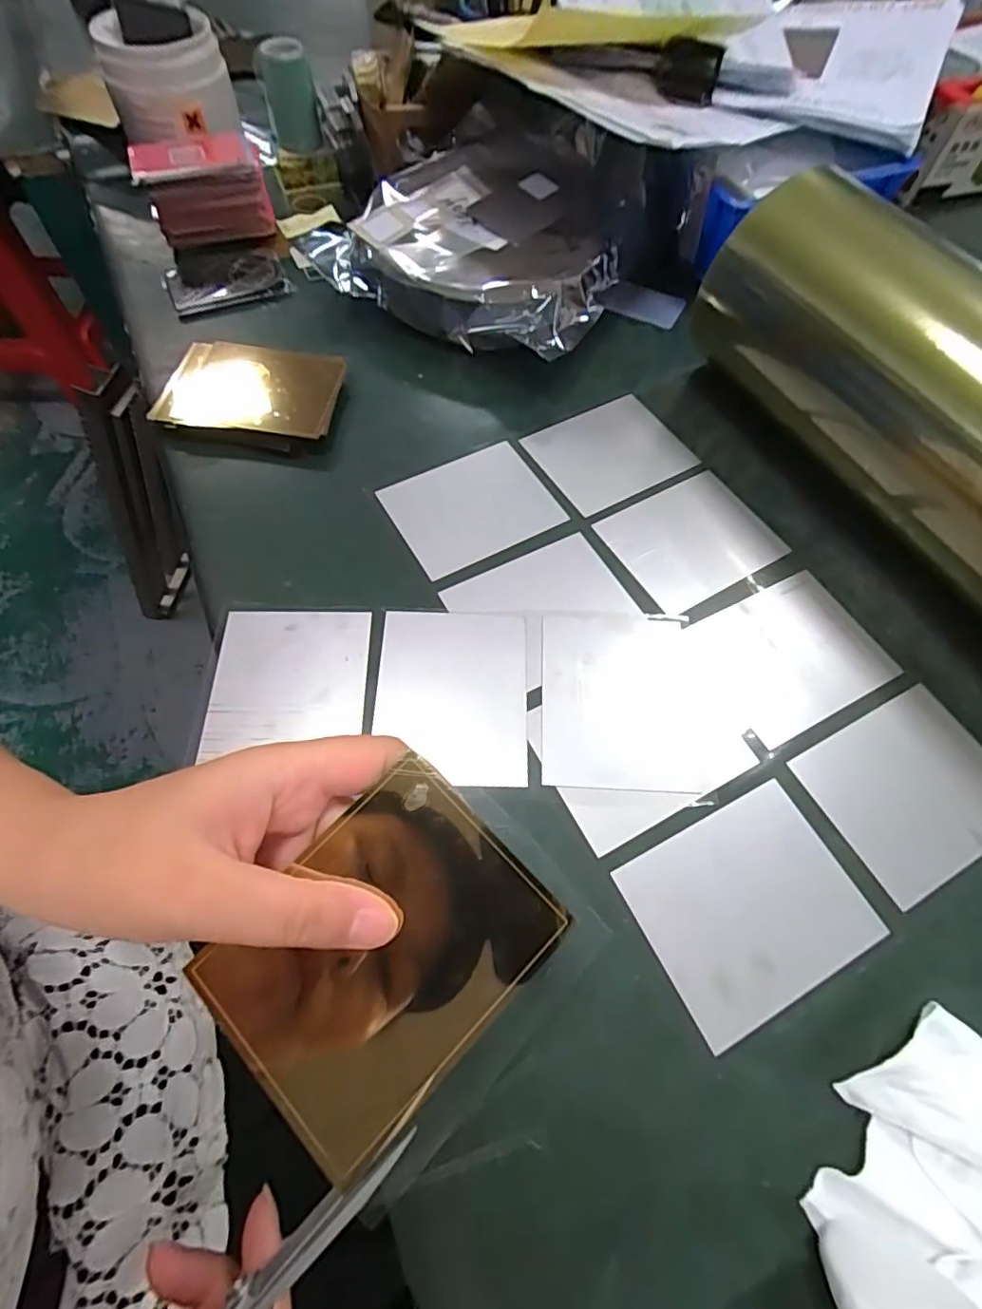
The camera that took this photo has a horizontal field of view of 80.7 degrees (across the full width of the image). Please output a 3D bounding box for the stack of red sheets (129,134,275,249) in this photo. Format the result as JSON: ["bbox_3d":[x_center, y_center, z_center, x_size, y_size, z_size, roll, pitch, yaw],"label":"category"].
[{"bbox_3d":[-0.238,-0.384,0.481,0.098,0.055,0.062,-18,64,-12],"label":"stack of red sheets"}]

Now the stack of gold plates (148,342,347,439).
[{"bbox_3d":[-0.163,-0.182,0.399,0.121,0.021,0.078,8,62,2],"label":"stack of gold plates"}]

